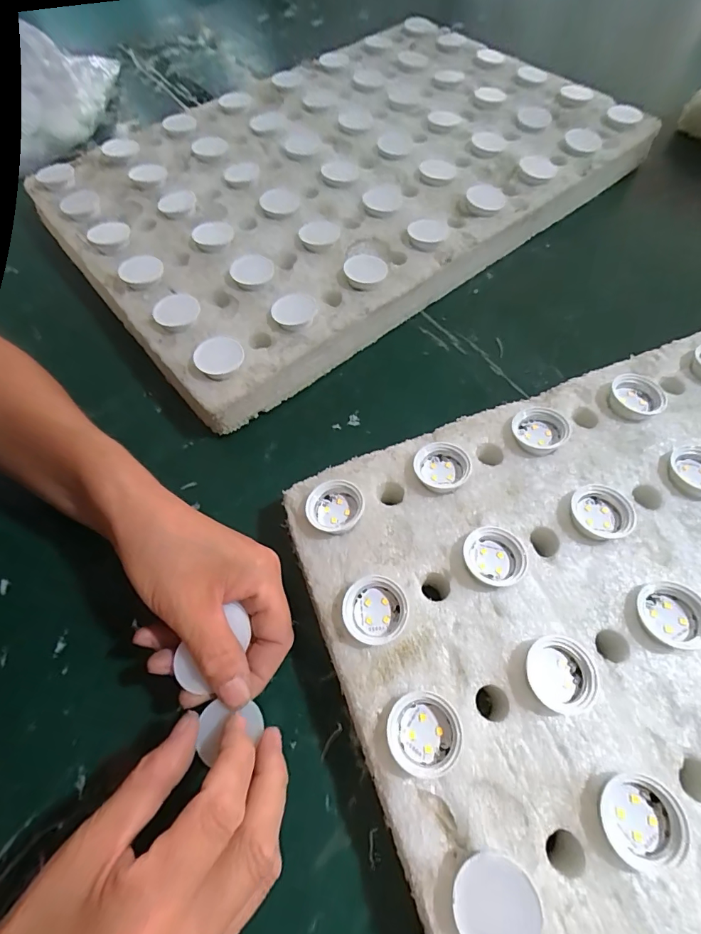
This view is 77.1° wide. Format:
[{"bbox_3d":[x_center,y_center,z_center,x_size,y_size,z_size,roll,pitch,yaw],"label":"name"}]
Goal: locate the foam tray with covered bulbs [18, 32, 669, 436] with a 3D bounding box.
[{"bbox_3d":[0.001,-0.313,0.452,0.567,0.044,0.365,-39,69,-17],"label":"foam tray with covered bulbs"}]

